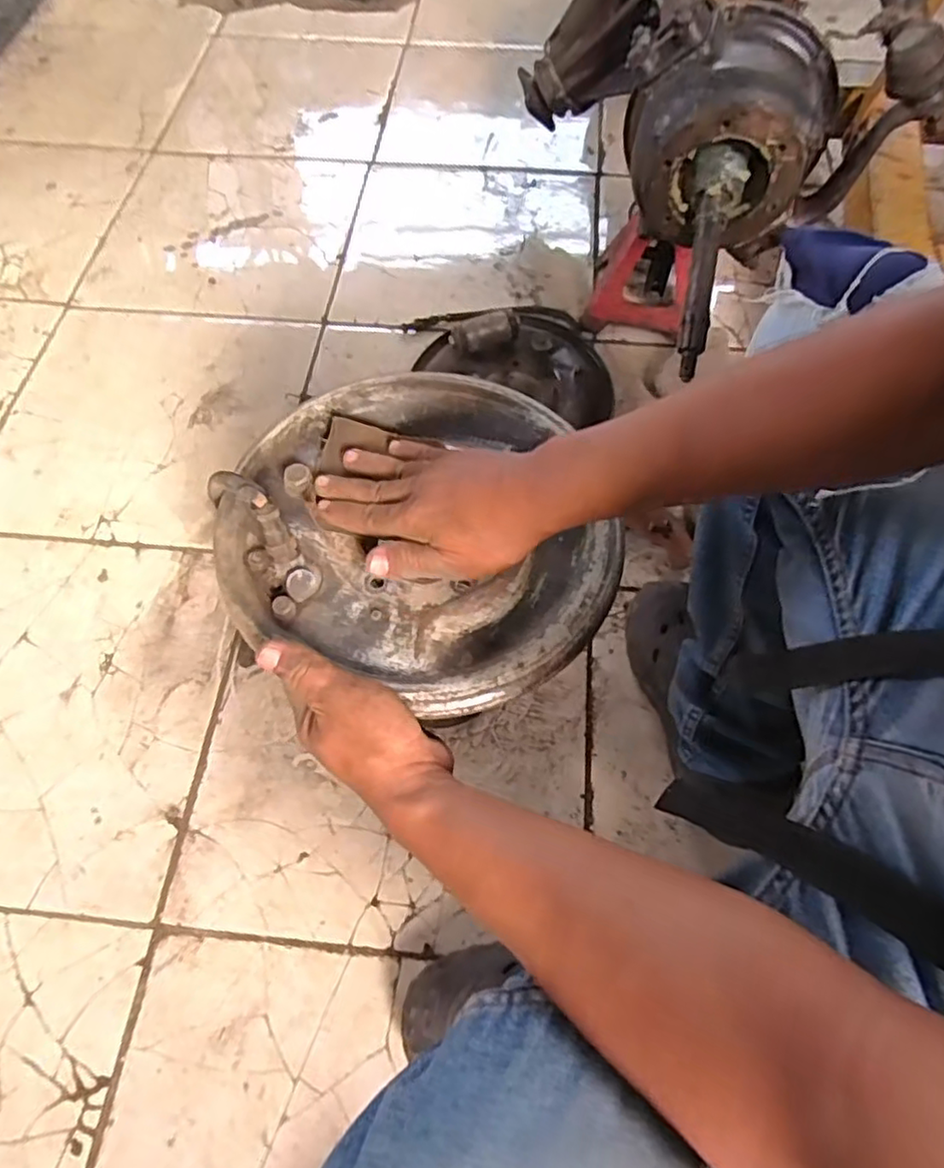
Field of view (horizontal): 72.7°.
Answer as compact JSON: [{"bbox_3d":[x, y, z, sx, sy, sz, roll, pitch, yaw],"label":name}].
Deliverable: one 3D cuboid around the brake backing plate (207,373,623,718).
[{"bbox_3d":[-0.029,-0.051,0.439,0.260,0.068,0.245,0,67,0],"label":"brake backing plate"}]

